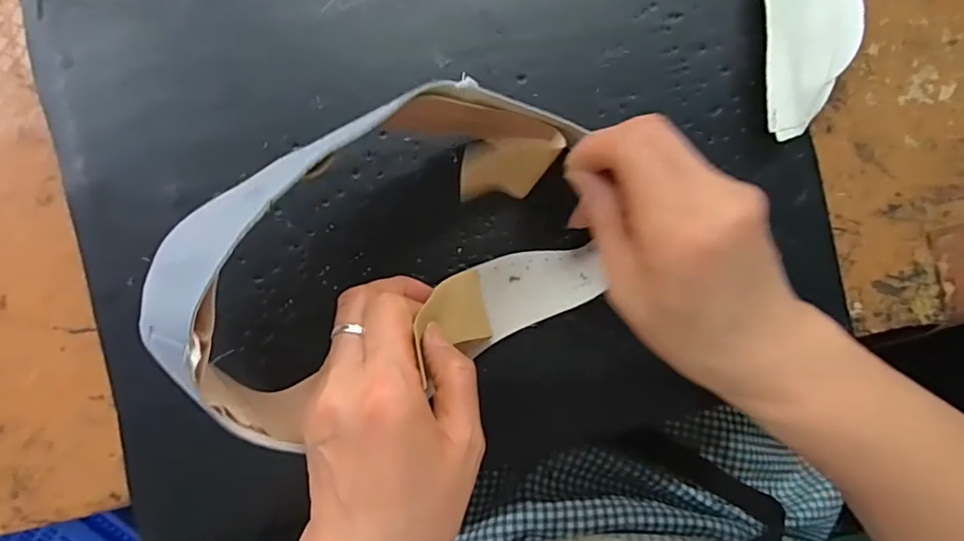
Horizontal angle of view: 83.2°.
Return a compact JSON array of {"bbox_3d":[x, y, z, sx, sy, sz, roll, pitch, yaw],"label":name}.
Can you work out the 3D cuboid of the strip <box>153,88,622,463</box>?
[{"bbox_3d":[-0.034,-0.005,0.249,0.203,0.102,0.121,-27,92,-5],"label":"strip"}]

